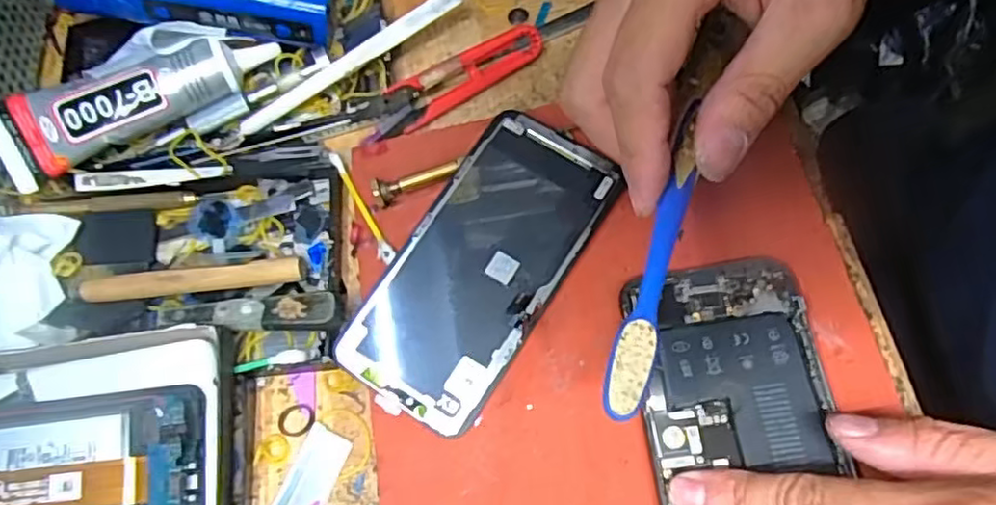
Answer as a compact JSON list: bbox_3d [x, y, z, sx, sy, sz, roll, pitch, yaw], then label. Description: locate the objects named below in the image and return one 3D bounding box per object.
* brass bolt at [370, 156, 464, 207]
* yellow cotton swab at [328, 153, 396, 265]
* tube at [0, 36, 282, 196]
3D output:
[{"bbox_3d":[-0.037,-0.034,0.312,0.043,0.011,0.009,-19,66,0],"label":"brass bolt"},{"bbox_3d":[-0.065,-0.022,0.313,0.007,0.004,0.067,-31,67,-5],"label":"yellow cotton swab"},{"bbox_3d":[-0.176,-0.072,0.328,0.135,0.028,0.033,-23,66,-2],"label":"tube"}]

